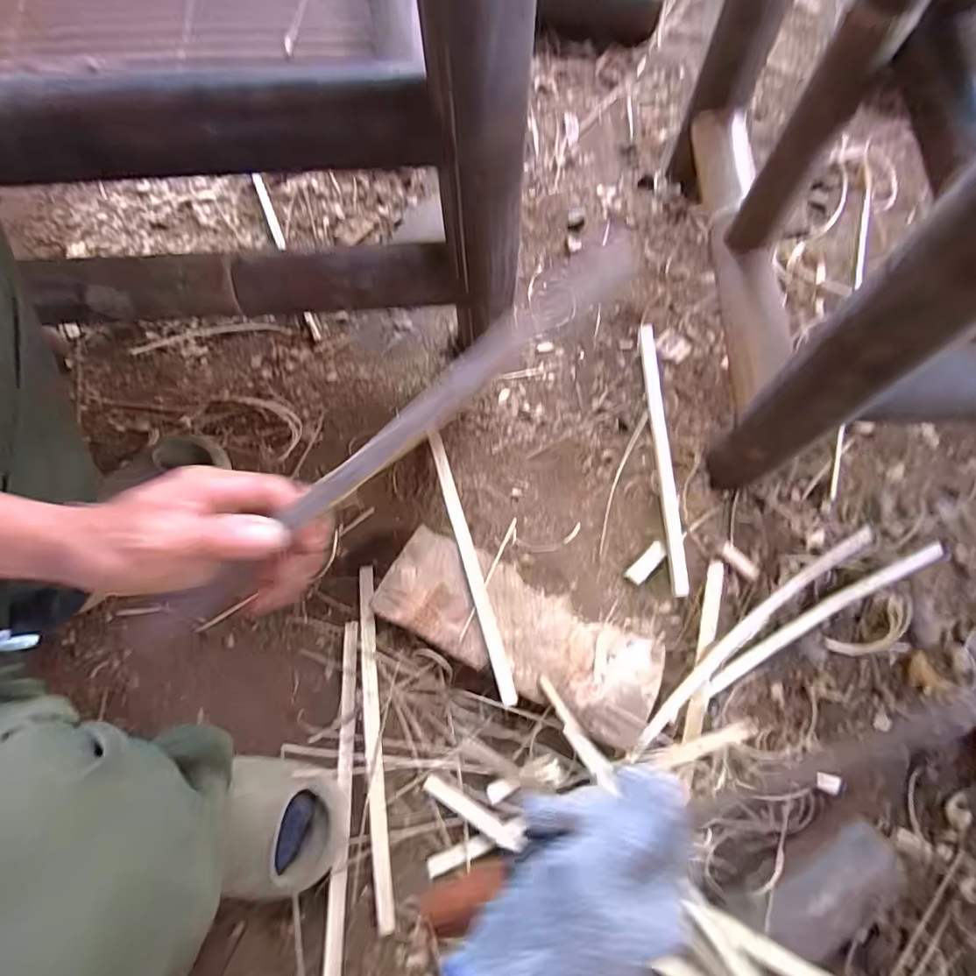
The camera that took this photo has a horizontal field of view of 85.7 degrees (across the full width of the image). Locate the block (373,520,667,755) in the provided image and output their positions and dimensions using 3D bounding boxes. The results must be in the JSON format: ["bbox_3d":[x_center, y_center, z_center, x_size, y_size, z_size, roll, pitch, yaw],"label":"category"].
[{"bbox_3d":[0.032,0.147,0.545,0.283,0.063,0.107,27,76,8],"label":"block"}]

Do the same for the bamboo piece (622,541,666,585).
[{"bbox_3d":[0.178,0.085,0.591,0.055,0.009,0.020,-44,78,-11],"label":"bamboo piece"}]

